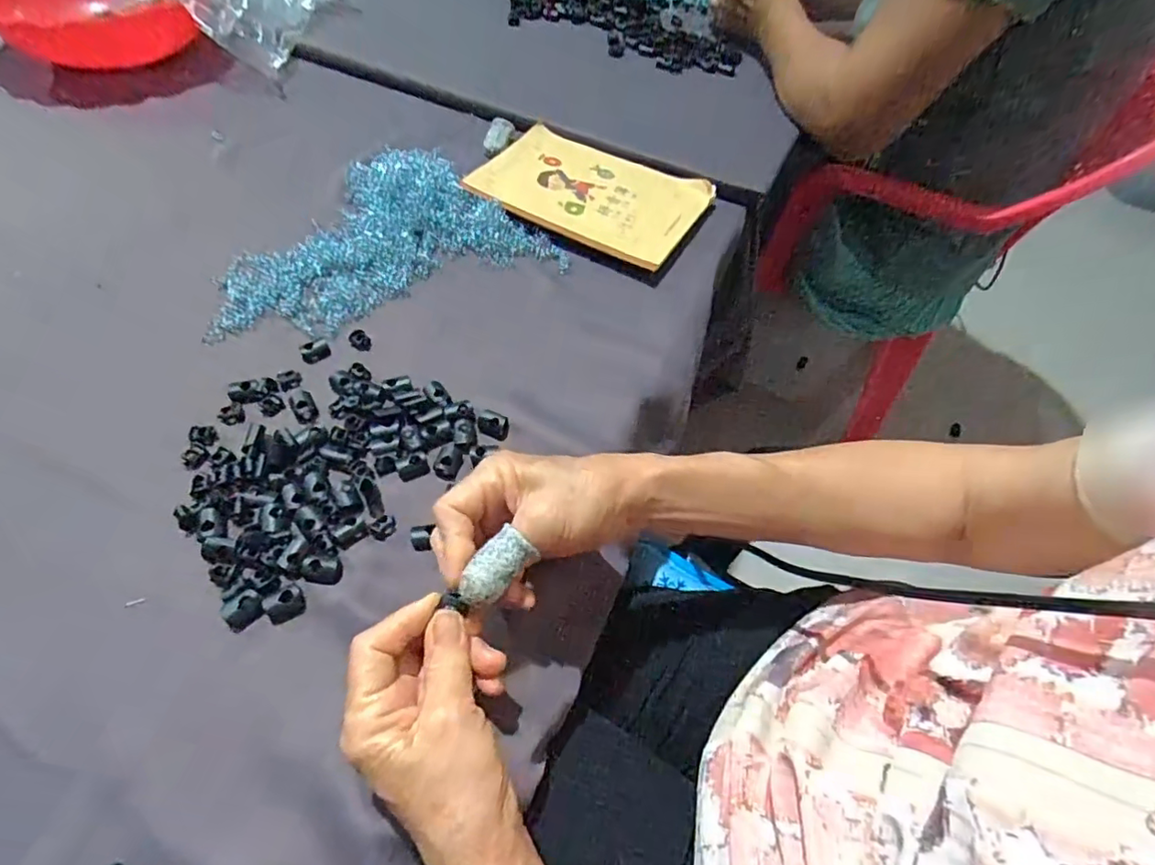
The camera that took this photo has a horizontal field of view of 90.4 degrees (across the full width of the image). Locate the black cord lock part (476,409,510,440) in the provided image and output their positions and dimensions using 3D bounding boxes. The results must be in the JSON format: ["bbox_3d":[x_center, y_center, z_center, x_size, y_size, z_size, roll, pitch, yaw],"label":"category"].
[{"bbox_3d":[-0.058,-0.006,0.400,0.022,0.009,0.017,20,56,9],"label":"black cord lock part"}]

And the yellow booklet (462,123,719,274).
[{"bbox_3d":[0.013,-0.232,0.549,0.201,0.013,0.137,26,58,12],"label":"yellow booklet"}]

